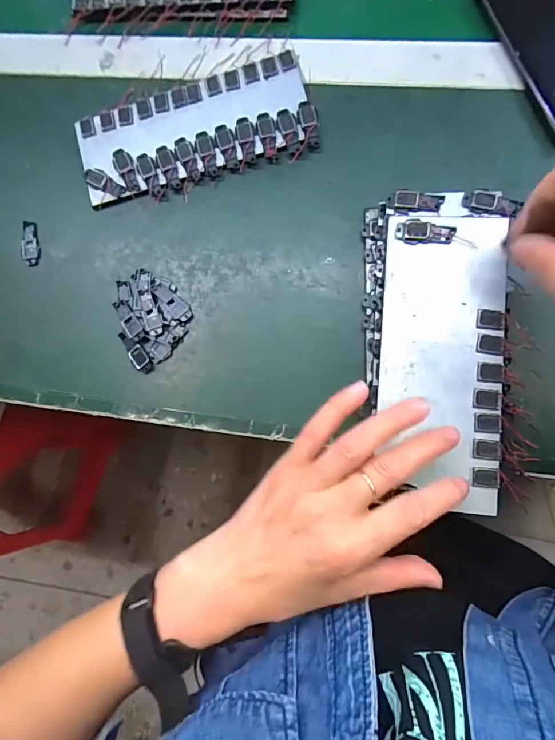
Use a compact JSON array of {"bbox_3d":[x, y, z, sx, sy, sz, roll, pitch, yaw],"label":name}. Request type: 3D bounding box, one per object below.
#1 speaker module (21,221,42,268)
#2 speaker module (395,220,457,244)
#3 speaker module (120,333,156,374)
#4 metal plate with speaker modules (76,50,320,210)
[{"bbox_3d":[-0.220,-0.112,0.383,0.016,0.004,0.042,-12,83,6],"label":"speaker module"},{"bbox_3d":[0.104,-0.097,0.303,0.039,0.006,0.014,7,84,9],"label":"speaker module"},{"bbox_3d":[-0.117,-0.014,0.358,0.017,0.006,0.040,-32,81,3],"label":"speaker module"},{"bbox_3d":[-0.071,-0.204,0.372,0.198,0.011,0.087,-16,82,5],"label":"metal plate with speaker modules"}]

